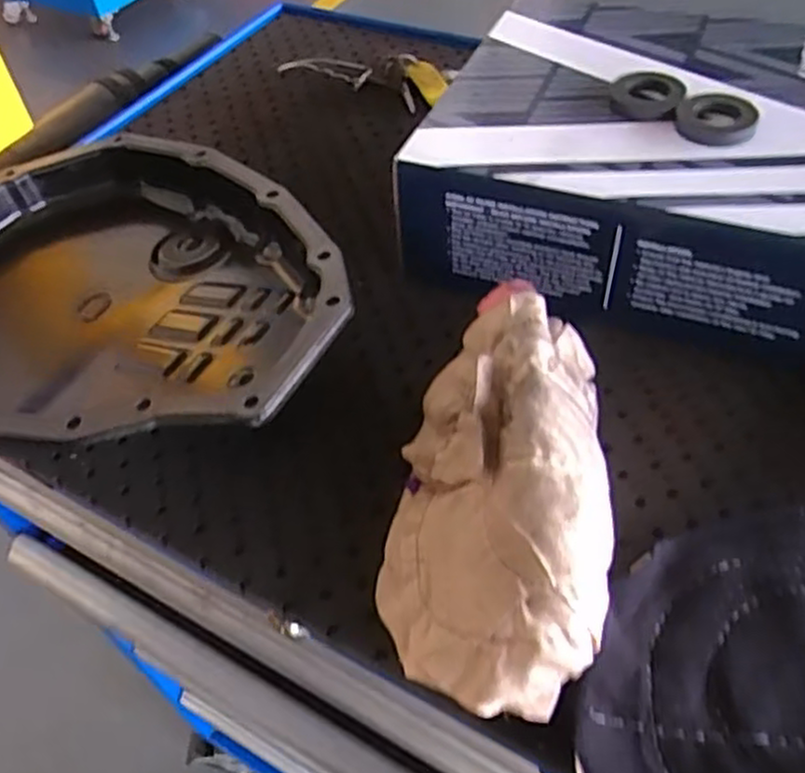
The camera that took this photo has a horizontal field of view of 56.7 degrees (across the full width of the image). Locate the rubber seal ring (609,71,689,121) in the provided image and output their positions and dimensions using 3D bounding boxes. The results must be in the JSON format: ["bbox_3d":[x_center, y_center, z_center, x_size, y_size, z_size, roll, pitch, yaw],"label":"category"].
[{"bbox_3d":[0.125,-0.150,0.382,0.036,0.008,0.037,10,49,14],"label":"rubber seal ring"}]

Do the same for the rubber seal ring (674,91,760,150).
[{"bbox_3d":[0.153,-0.131,0.363,0.036,0.010,0.040,10,49,14],"label":"rubber seal ring"}]

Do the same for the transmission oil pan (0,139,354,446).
[{"bbox_3d":[-0.170,-0.054,0.411,0.302,0.054,0.229,6,48,10],"label":"transmission oil pan"}]

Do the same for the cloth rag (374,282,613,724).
[{"bbox_3d":[0.037,0.039,0.299,0.087,0.063,0.169,4,48,9],"label":"cloth rag"}]

